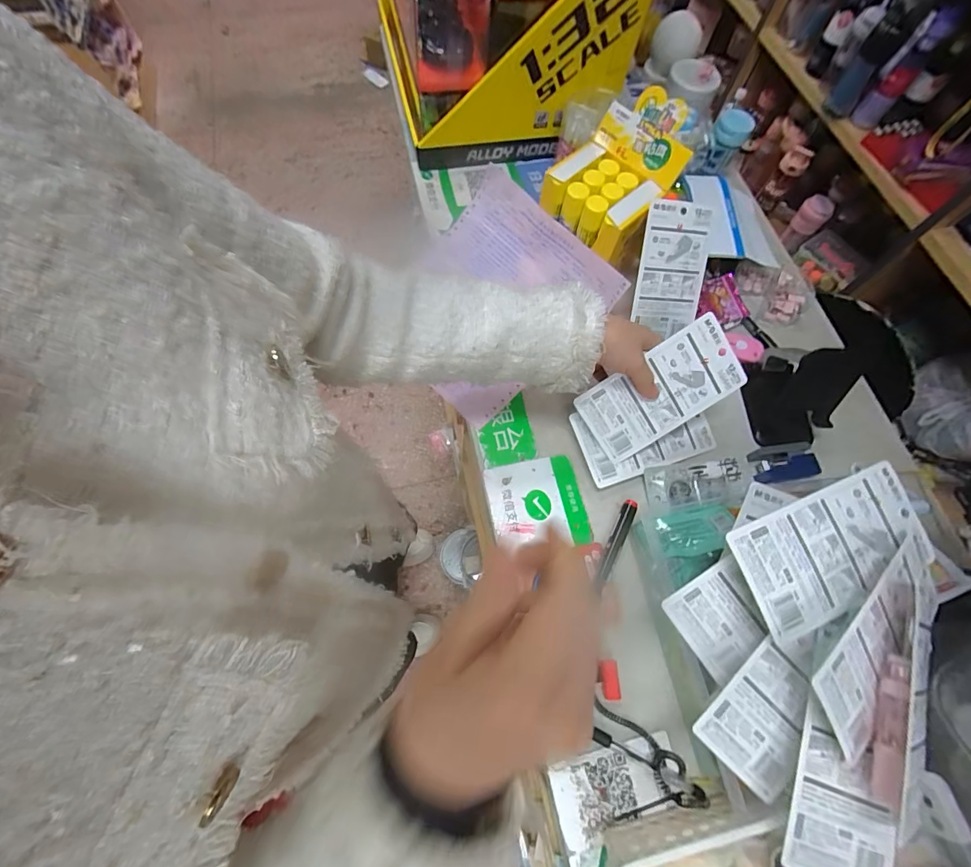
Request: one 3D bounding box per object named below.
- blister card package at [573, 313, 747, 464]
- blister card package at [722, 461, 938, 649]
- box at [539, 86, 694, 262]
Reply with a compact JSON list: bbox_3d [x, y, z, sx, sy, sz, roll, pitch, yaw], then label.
[{"bbox_3d":[0.182,-0.040,0.449,0.159,0.008,0.092,-33,104,6],"label":"blister card package"},{"bbox_3d":[0.267,0.086,0.332,0.157,0.017,0.082,-21,71,-11],"label":"blister card package"},{"bbox_3d":[0.153,-0.302,0.499,0.134,0.094,0.112,-42,76,-17],"label":"box"}]

